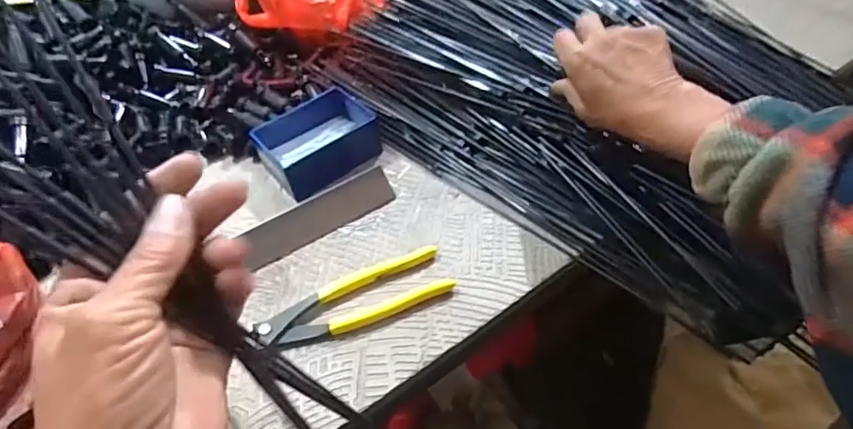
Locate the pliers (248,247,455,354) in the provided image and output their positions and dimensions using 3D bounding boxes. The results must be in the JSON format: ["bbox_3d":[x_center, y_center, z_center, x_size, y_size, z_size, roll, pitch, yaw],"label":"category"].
[{"bbox_3d":[-0.059,0.066,0.436,0.157,0.015,0.054,-21,51,-11],"label":"pliers"}]

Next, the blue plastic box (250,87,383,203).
[{"bbox_3d":[-0.110,-0.083,0.548,0.122,0.043,0.082,-36,55,-22],"label":"blue plastic box"}]

